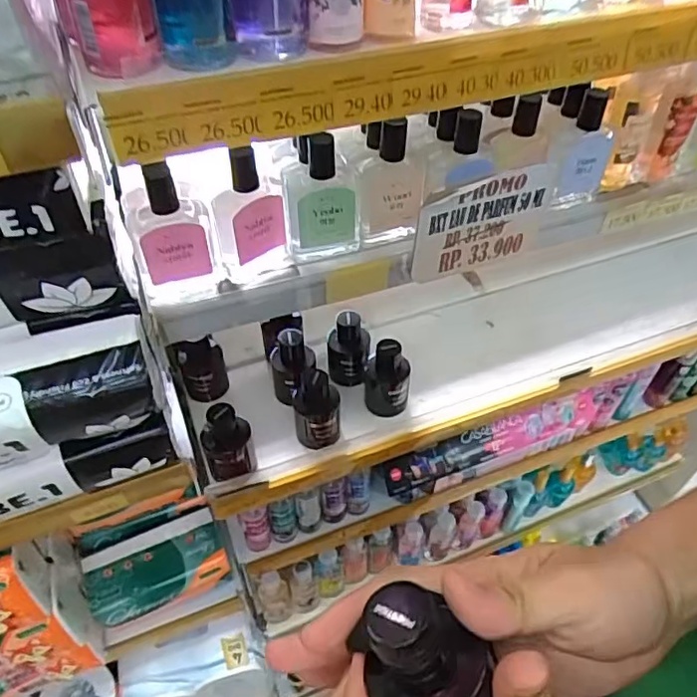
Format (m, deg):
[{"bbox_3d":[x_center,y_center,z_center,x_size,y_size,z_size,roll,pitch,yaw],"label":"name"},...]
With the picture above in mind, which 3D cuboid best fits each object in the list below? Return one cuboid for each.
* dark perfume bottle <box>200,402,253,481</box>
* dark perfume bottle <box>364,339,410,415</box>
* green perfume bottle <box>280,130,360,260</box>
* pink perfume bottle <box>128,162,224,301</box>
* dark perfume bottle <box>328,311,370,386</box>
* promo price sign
[{"bbox_3d":[-0.123,0.095,0.608,0.045,0.074,0.045,-7,49,-8],"label":"dark perfume bottle"},{"bbox_3d":[0.044,0.032,0.678,0.050,0.089,0.045,5,49,3],"label":"dark perfume bottle"},{"bbox_3d":[-0.023,-0.129,0.496,0.061,0.102,0.039,-8,49,-9],"label":"green perfume bottle"},{"bbox_3d":[-0.136,-0.091,0.455,0.062,0.108,0.026,-12,50,-12],"label":"pink perfume bottle"},{"bbox_3d":[0.000,-0.003,0.708,0.048,0.089,0.046,0,49,-1],"label":"dark perfume bottle"},{"bbox_3d":[0.118,-0.106,0.515,0.132,0.101,0.007,-17,54,-14],"label":"promo price sign"}]

